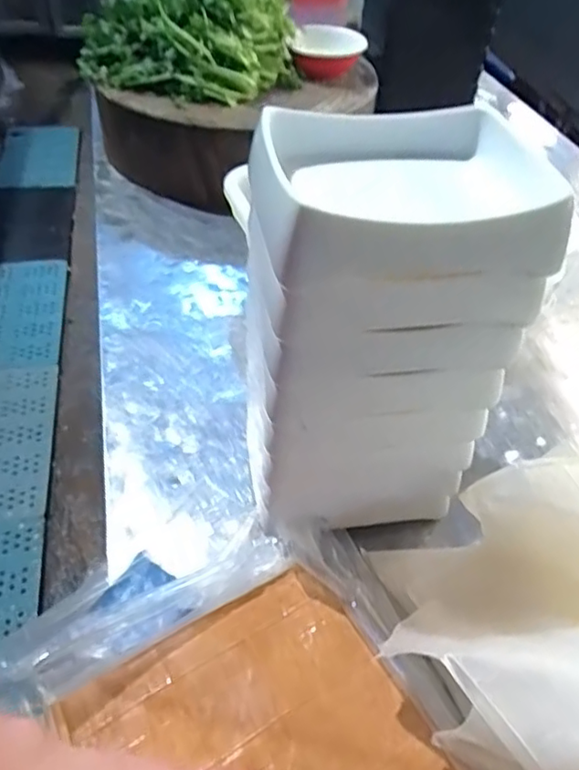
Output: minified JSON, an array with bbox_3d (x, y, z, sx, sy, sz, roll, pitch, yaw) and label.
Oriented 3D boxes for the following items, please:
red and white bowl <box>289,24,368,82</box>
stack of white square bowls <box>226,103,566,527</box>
[{"bbox_3d":[0.055,-0.472,0.850,0.098,0.057,0.100,9,40,2],"label":"red and white bowl"},{"bbox_3d":[0.058,-0.018,0.407,0.156,0.278,0.118,-4,48,-10],"label":"stack of white square bowls"}]

